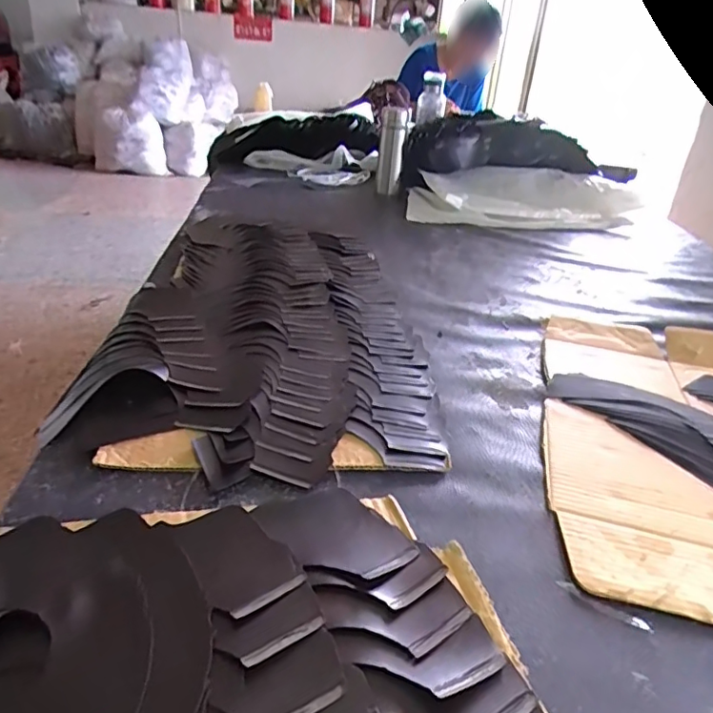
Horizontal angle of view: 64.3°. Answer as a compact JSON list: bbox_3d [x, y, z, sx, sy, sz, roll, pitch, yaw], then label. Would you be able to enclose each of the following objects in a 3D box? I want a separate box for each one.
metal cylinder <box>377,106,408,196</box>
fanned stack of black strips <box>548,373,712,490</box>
[{"bbox_3d":[0.080,-0.464,1.294,0.060,0.181,0.056,7,28,3],"label":"metal cylinder"},{"bbox_3d":[0.312,0.074,0.526,0.125,0.009,0.260,-12,32,-29],"label":"fanned stack of black strips"}]

